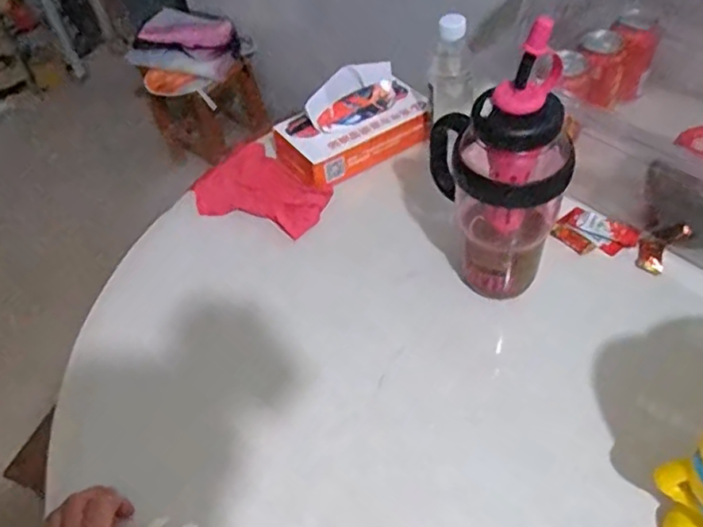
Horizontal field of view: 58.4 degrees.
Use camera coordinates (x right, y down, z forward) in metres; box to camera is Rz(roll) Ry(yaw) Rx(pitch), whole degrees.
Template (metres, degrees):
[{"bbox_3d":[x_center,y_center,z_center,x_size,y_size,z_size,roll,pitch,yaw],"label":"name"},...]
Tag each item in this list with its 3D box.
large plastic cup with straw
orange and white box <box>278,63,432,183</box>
[{"bbox_3d":[0.142,-0.092,0.627,0.093,0.294,0.133,-13,48,-5],"label":"large plastic cup with straw"},{"bbox_3d":[0.001,-0.196,0.857,0.211,0.089,0.114,-28,51,-18],"label":"orange and white box"}]

